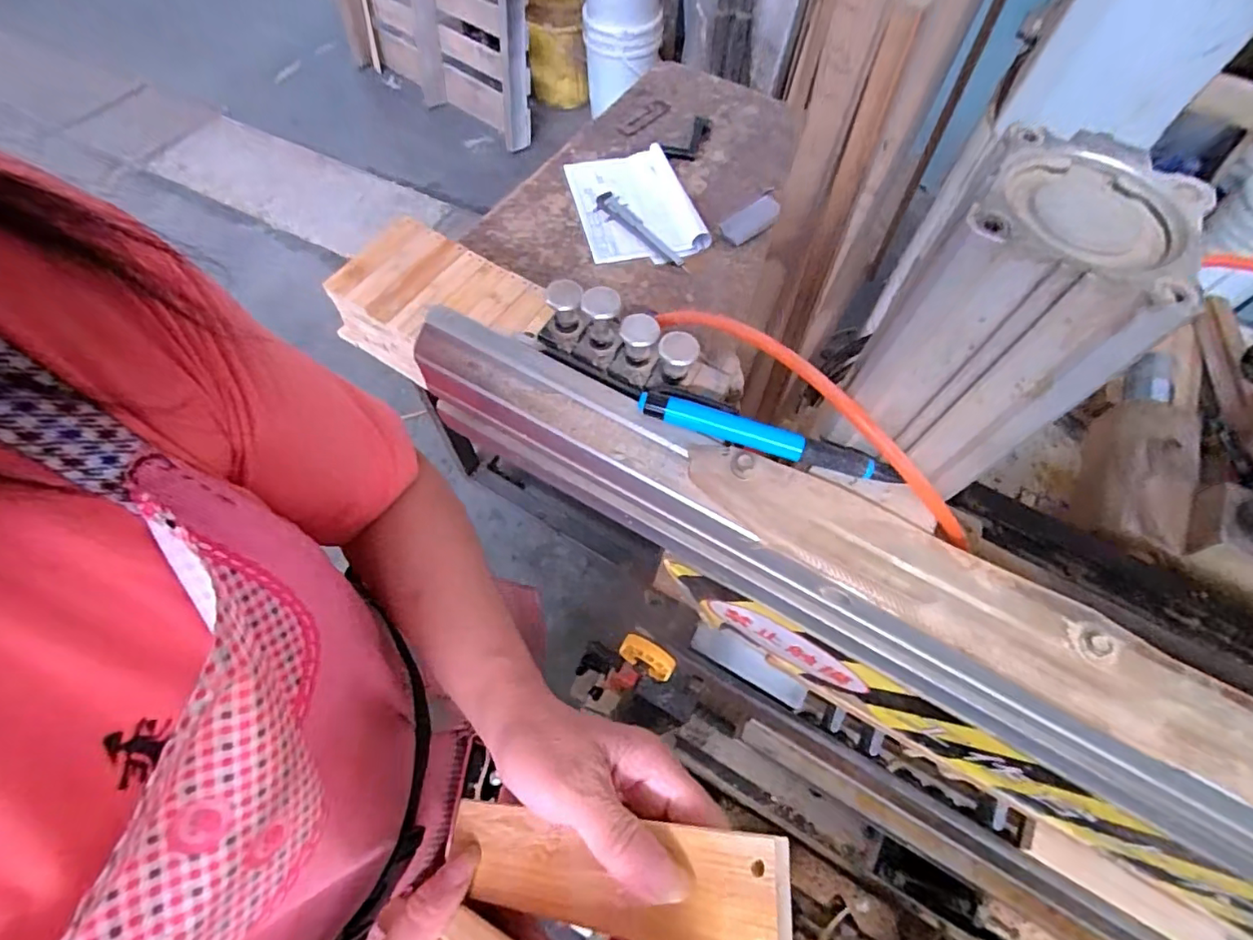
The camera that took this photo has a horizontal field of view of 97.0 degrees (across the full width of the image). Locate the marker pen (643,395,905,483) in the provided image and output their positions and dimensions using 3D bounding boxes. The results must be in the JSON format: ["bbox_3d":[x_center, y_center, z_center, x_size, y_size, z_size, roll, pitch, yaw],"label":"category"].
[{"bbox_3d":[0.066,-0.015,0.261,0.123,0.010,0.012,15,63,5],"label":"marker pen"}]

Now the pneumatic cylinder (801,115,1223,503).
[{"bbox_3d":[0.134,-0.052,0.216,0.073,0.117,0.068,23,64,9],"label":"pneumatic cylinder"}]

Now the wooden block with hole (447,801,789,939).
[{"bbox_3d":[-0.016,0.181,0.251,0.180,0.010,0.041,-15,57,32],"label":"wooden block with hole"}]

